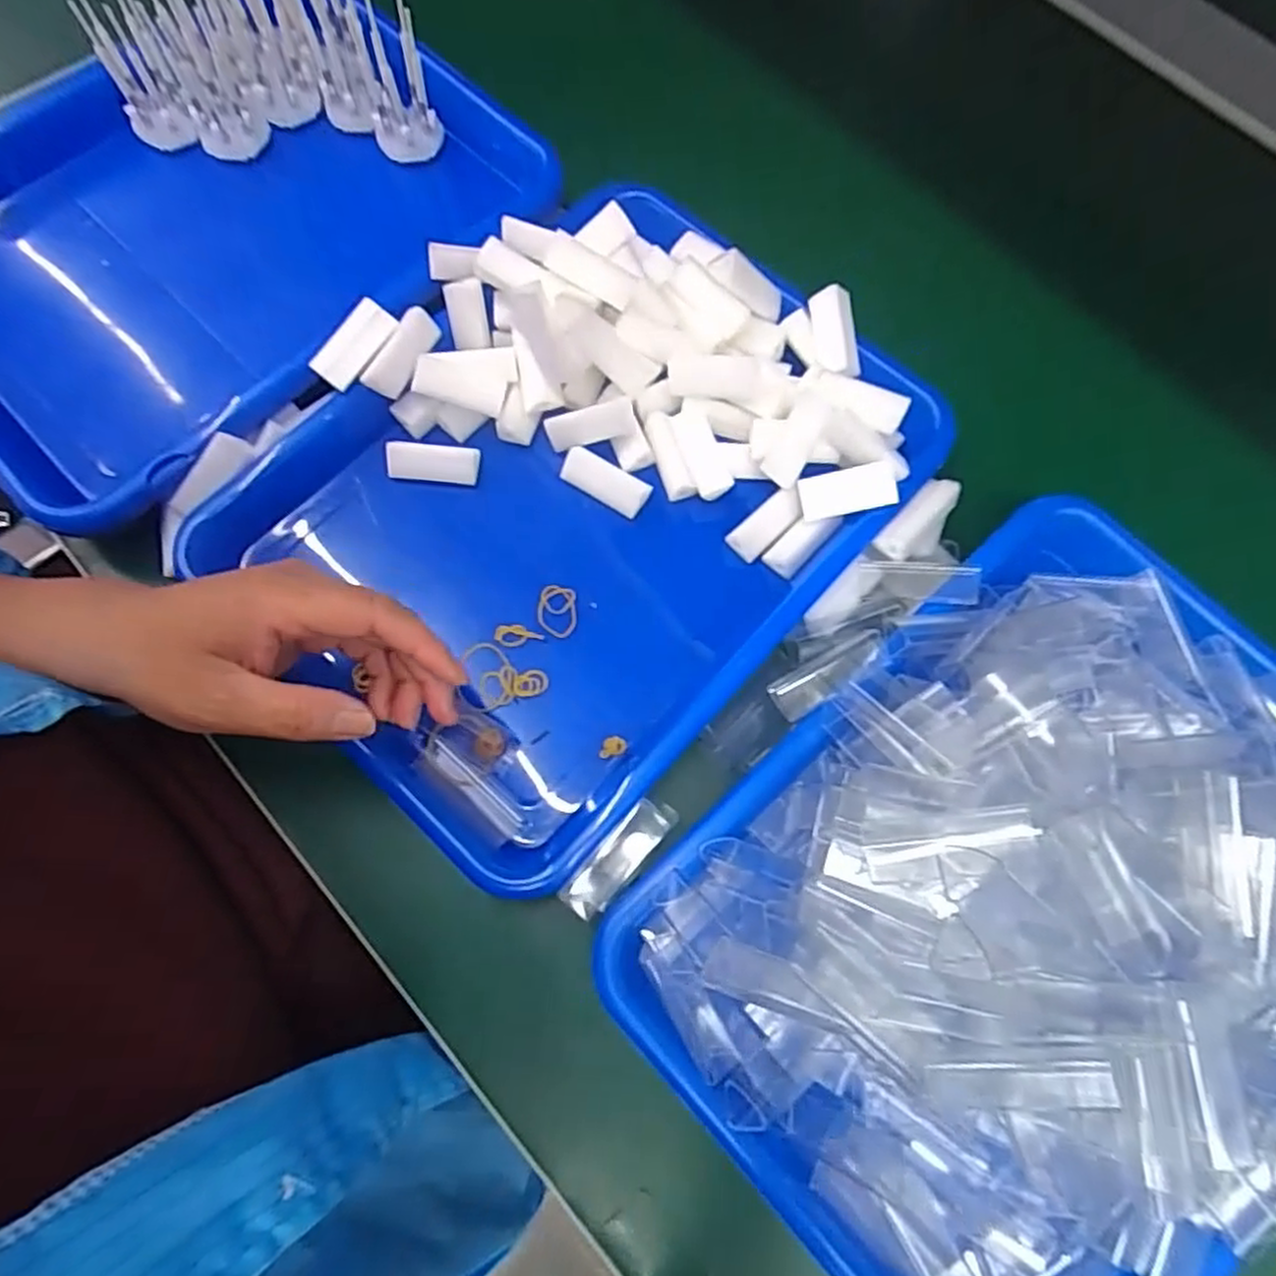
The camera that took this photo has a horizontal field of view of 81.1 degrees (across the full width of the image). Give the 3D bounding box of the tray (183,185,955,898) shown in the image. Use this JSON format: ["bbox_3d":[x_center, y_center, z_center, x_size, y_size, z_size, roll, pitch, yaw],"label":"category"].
[{"bbox_3d":[-0.031,-0.078,0.371,0.263,0.068,0.326,41,75,11],"label":"tray"}]

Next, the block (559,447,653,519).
[{"bbox_3d":[-0.017,-0.082,0.395,0.048,0.012,0.020,28,73,8],"label":"block"}]

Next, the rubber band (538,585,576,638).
[{"bbox_3d":[-0.040,-0.014,0.372,0.019,0.004,0.026,-2,71,-2],"label":"rubber band"}]

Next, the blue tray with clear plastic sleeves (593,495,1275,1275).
[{"bbox_3d":[0.173,0.105,0.295,0.329,0.068,0.245,-41,77,-14],"label":"blue tray with clear plastic sleeves"}]

